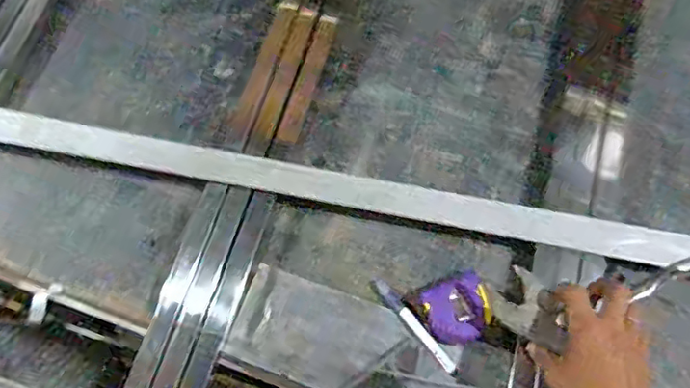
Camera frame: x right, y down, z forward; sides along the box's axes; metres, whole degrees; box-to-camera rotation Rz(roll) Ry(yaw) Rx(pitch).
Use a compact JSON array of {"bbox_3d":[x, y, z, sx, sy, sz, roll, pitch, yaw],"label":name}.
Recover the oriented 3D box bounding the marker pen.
[{"bbox_3d":[0.077,0.146,0.657,0.016,0.016,0.129,-38,74,-12],"label":"marker pen"}]

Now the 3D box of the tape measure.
[{"bbox_3d":[0.124,0.128,0.644,0.068,0.025,0.069,-17,71,-6],"label":"tape measure"}]

